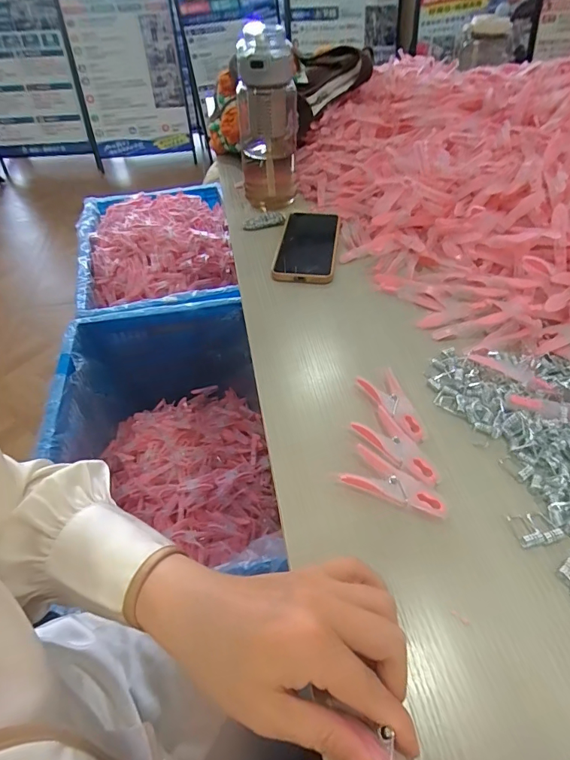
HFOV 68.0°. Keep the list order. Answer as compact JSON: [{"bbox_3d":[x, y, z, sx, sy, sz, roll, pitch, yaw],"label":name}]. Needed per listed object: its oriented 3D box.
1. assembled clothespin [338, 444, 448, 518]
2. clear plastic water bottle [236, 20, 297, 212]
[{"bbox_3d":[0.083,0.081,0.321,0.077,0.008,0.034,27,54,24],"label":"assembled clothespin"},{"bbox_3d":[-0.024,-0.362,0.592,0.080,0.197,0.090,-3,48,0],"label":"clear plastic water bottle"}]

